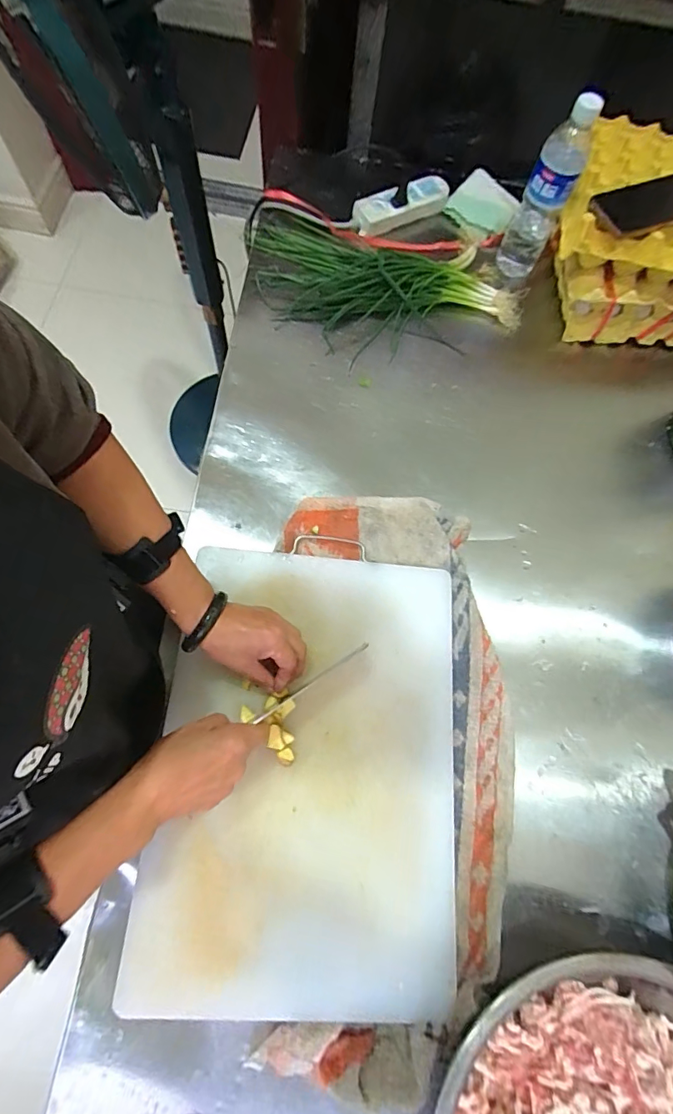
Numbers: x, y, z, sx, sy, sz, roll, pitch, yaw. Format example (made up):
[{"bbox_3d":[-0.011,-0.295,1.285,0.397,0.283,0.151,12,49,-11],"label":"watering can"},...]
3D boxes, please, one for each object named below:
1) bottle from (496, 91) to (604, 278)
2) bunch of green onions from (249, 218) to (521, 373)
[{"bbox_3d":[0.290,-0.506,0.652,0.065,0.220,0.052,26,70,4],"label":"bottle"},{"bbox_3d":[0.048,-0.405,0.713,0.440,0.051,0.186,24,70,4],"label":"bunch of green onions"}]

